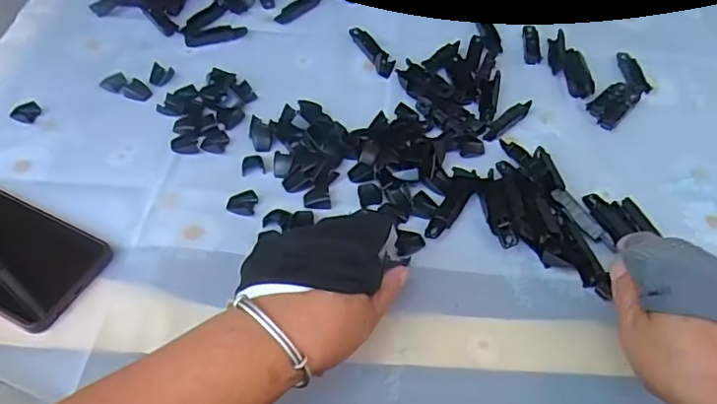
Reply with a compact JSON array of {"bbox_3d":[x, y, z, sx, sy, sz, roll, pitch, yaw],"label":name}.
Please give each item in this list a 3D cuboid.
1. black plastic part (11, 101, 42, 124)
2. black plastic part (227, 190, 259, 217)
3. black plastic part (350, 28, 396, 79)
[{"bbox_3d":[-0.303,-0.082,0.506,0.021,0.007,0.022,13,53,8],"label":"black plastic part"},{"bbox_3d":[-0.094,0.000,0.449,0.023,0.008,0.020,8,52,4],"label":"black plastic part"},{"bbox_3d":[0.014,-0.160,0.581,0.019,0.006,0.087,-18,55,-16],"label":"black plastic part"}]

